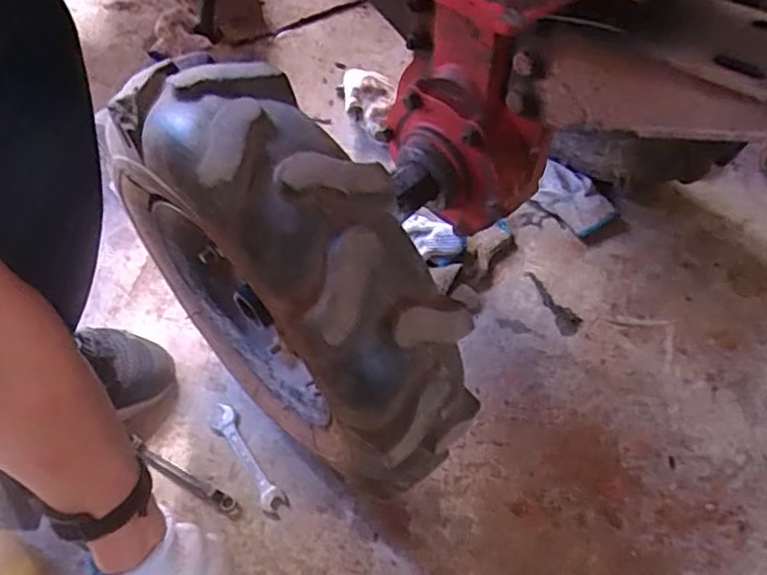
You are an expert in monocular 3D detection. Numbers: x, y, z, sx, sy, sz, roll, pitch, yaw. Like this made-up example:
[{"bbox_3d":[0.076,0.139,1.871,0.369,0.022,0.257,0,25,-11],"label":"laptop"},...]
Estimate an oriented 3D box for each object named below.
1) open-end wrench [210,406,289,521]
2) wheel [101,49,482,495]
[{"bbox_3d":[-0.143,0.179,0.639,0.027,0.004,0.134,-32,63,-16],"label":"open-end wrench"},{"bbox_3d":[-0.075,-0.001,0.494,0.339,0.290,0.124,38,66,23],"label":"wheel"}]

